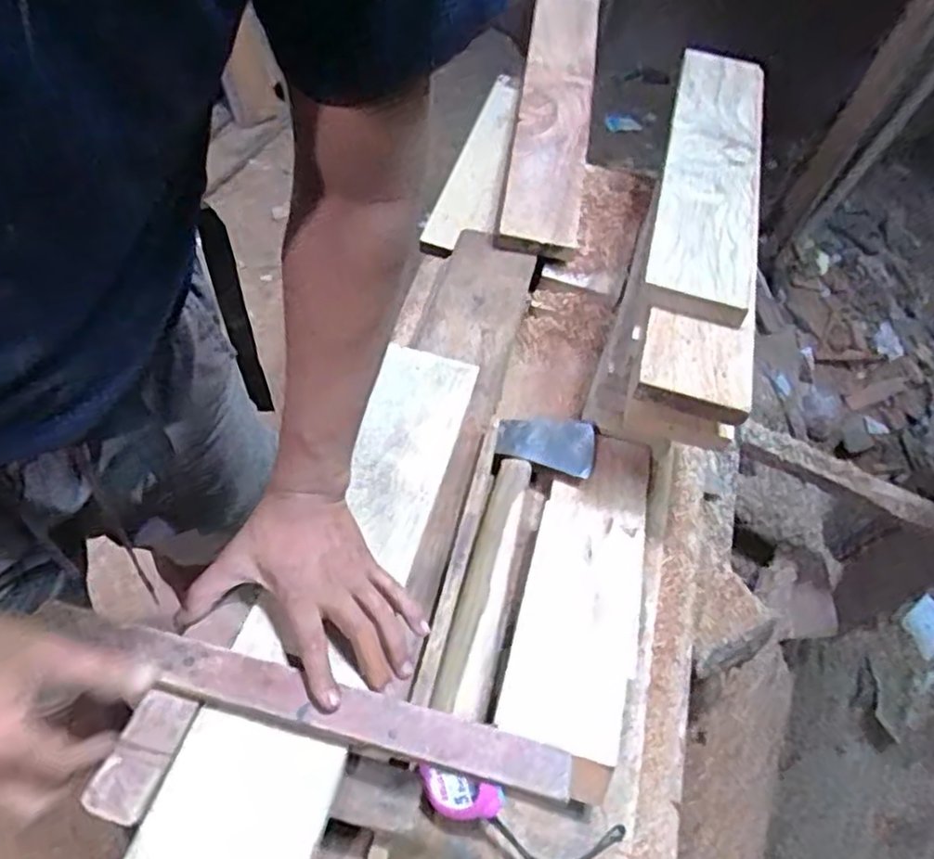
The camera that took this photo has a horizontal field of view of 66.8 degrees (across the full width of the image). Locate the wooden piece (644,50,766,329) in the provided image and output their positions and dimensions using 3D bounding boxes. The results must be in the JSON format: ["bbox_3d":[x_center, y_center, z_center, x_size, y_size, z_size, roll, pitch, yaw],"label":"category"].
[{"bbox_3d":[0.299,-0.322,0.860,0.121,0.029,0.538,21,52,0],"label":"wooden piece"}]

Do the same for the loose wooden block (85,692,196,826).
[{"bbox_3d":[-0.212,0.211,0.460,0.036,0.008,0.081,13,41,4],"label":"loose wooden block"}]

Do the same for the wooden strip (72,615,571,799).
[{"bbox_3d":[-0.101,0.192,0.490,0.344,0.021,0.039,15,61,5],"label":"wooden strip"}]

